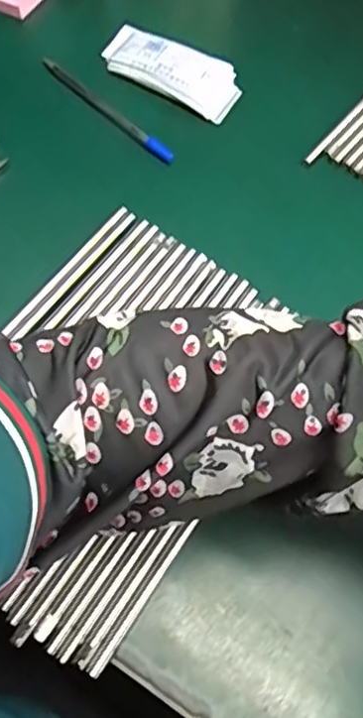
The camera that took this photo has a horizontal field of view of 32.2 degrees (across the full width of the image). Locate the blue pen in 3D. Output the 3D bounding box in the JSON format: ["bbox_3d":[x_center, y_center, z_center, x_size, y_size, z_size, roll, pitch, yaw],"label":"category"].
[{"bbox_3d":[-0.062,-0.199,0.494,0.013,0.014,0.146,-41,74,-21],"label":"blue pen"}]

